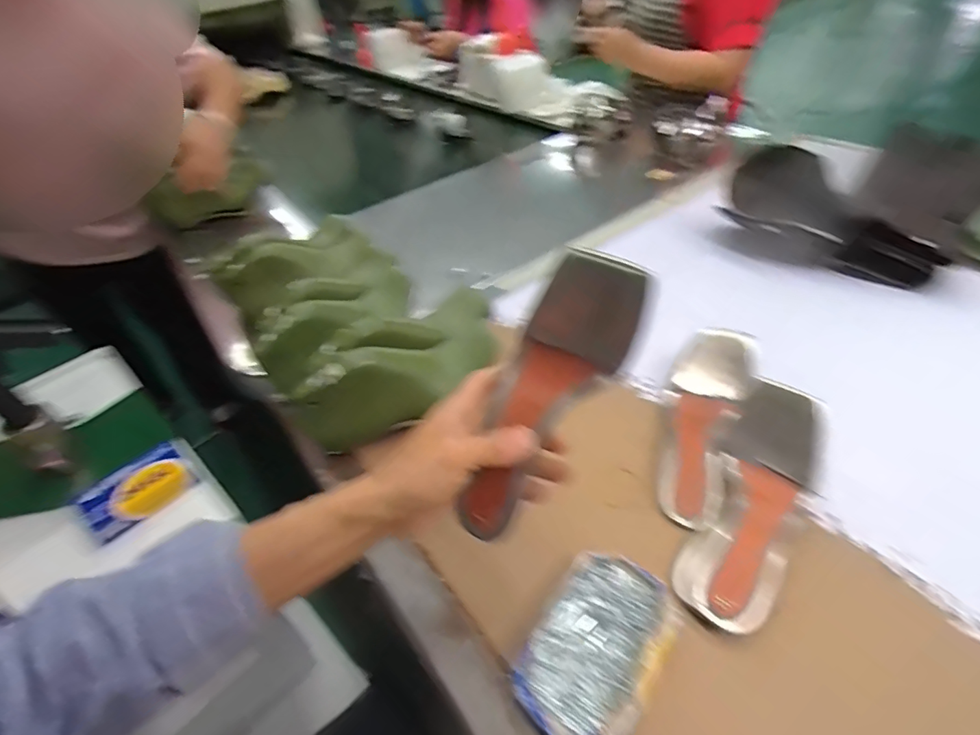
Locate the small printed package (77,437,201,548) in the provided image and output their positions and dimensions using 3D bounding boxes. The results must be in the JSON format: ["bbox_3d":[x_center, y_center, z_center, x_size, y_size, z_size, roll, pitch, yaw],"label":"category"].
[{"bbox_3d":[-0.417,0.143,0.572,0.078,0.031,0.112,22,50,27],"label":"small printed package"}]

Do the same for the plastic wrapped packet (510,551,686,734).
[{"bbox_3d":[0.078,0.200,0.346,0.084,0.025,0.131,25,52,30],"label":"plastic wrapped packet"}]

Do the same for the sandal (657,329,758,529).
[{"bbox_3d":[0.205,0.048,0.473,0.074,0.047,0.214,18,48,24],"label":"sandal"}]

